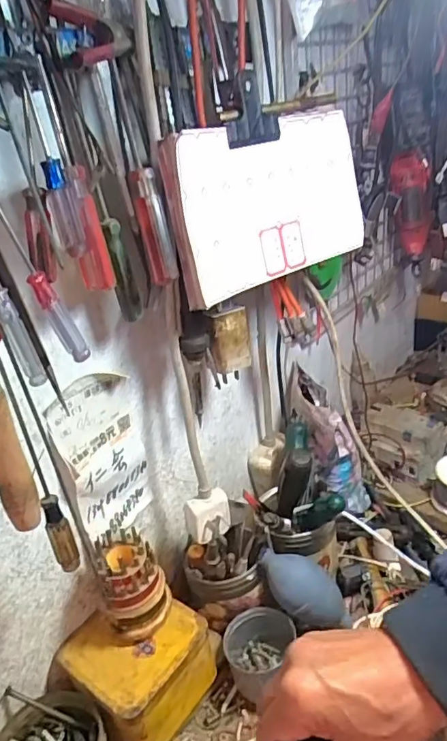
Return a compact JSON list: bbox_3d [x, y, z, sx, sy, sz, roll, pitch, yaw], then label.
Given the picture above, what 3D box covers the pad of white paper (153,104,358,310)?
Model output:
[{"bbox_3d":[0.044,-0.139,0.436,0.212,0.116,0.018,-29,23,-37],"label":"pad of white paper"}]

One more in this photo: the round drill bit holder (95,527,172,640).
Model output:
[{"bbox_3d":[-0.074,0.180,0.458,0.049,0.080,0.057,-12,28,-8],"label":"round drill bit holder"}]

